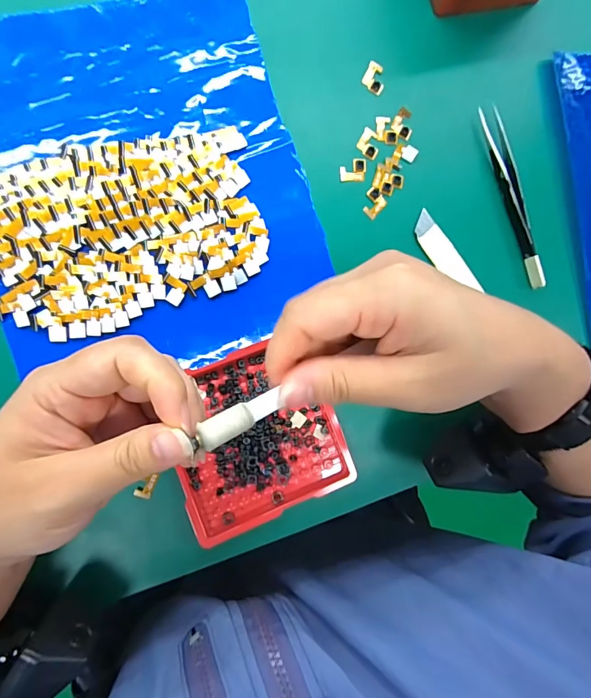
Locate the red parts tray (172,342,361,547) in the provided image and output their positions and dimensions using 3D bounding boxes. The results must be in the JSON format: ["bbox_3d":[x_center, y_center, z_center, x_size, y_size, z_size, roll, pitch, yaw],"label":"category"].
[{"bbox_3d":[-0.025,0.052,0.240,0.098,0.010,0.099,-22,90,-9],"label":"red parts tray"}]

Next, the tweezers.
[{"bbox_3d":[0.150,-0.104,0.275,0.015,0.010,0.127,-14,89,-9],"label":"tweezers"}]

